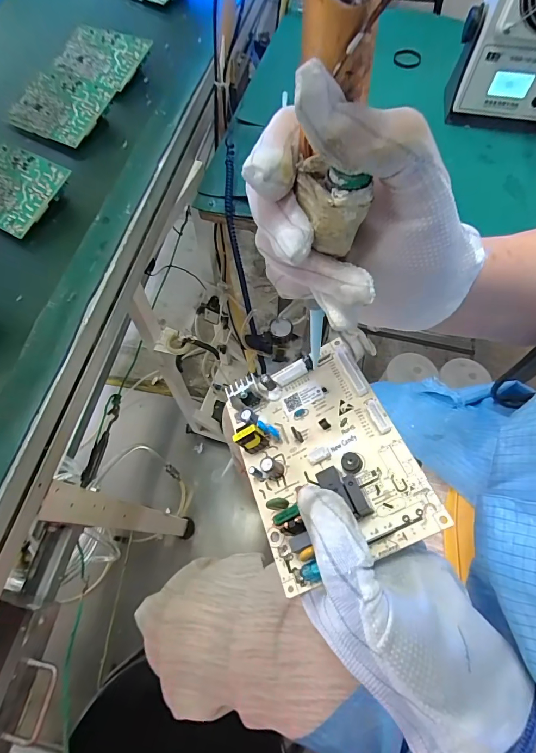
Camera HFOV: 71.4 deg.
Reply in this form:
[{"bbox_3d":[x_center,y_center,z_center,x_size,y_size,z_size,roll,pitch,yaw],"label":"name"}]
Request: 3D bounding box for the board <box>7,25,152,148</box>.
[{"bbox_3d":[-0.269,-0.422,0.535,0.140,0.020,0.225,14,69,10],"label":"board"}]

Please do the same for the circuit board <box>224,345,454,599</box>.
[{"bbox_3d":[0.028,0.044,0.232,0.098,0.023,0.134,-30,55,10],"label":"circuit board"}]

